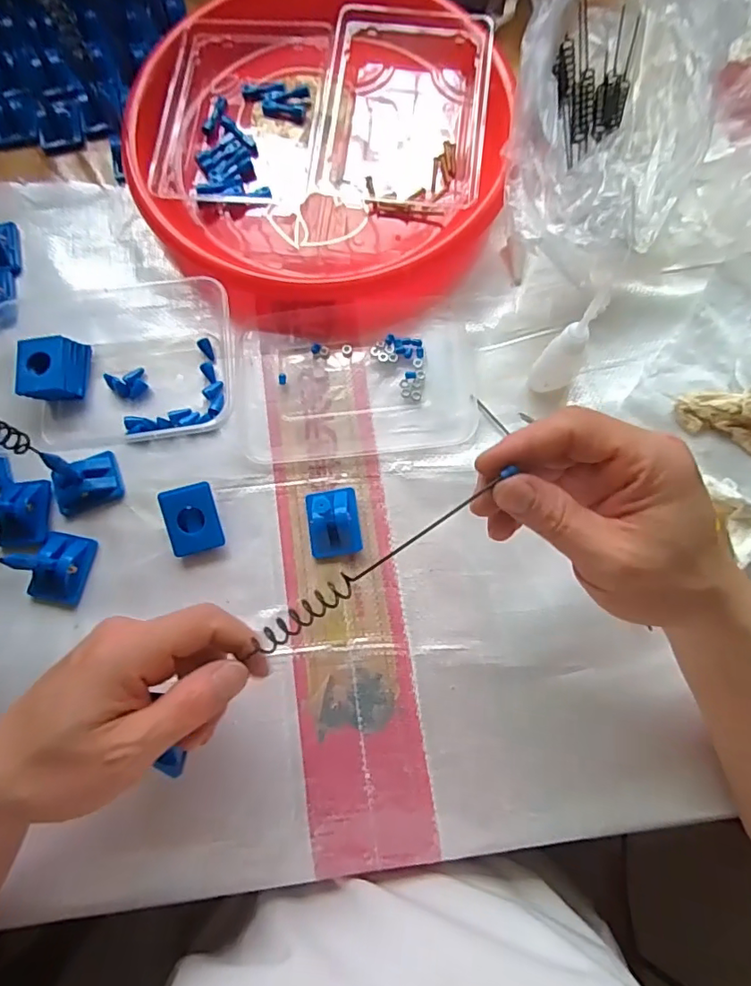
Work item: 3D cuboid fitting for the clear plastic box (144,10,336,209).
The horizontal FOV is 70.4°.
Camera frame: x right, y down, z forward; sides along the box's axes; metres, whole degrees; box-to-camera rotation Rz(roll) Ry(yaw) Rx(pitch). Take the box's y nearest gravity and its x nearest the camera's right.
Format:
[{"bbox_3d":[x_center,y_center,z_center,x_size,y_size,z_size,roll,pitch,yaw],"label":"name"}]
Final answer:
[{"bbox_3d":[-0.102,-0.302,0.424,0.117,0.031,0.163,6,76,3],"label":"clear plastic box"}]

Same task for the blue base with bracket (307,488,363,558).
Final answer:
[{"bbox_3d":[-0.028,0.019,0.355,0.034,0.020,0.043,-9,76,-1],"label":"blue base with bracket"}]

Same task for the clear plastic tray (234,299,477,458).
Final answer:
[{"bbox_3d":[-0.014,-0.090,0.389,0.169,0.007,0.126,-5,76,0],"label":"clear plastic tray"}]

